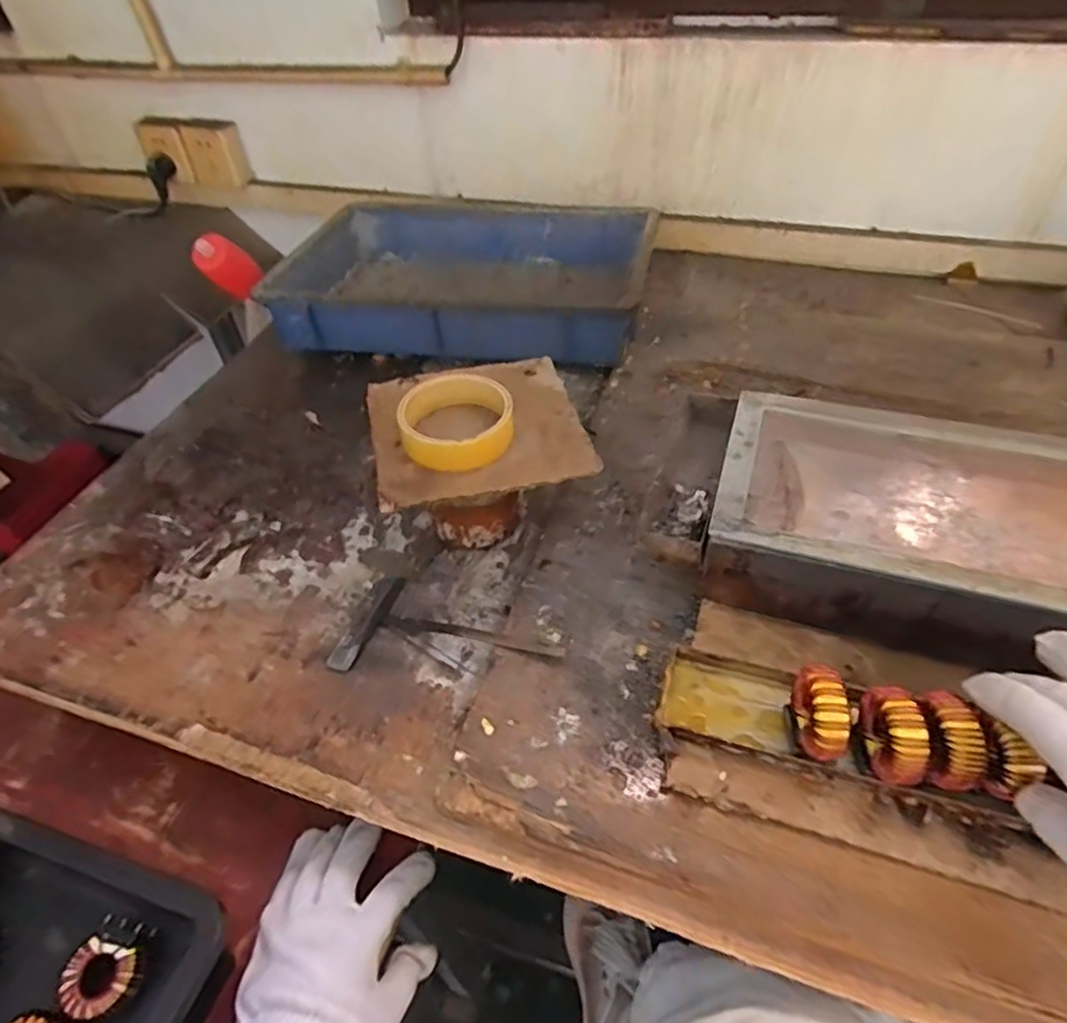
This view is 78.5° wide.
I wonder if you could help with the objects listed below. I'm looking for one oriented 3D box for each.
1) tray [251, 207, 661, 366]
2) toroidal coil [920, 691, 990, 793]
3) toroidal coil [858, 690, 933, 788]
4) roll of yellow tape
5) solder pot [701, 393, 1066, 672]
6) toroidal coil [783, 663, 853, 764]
[{"bbox_3d":[-0.075,-0.284,0.813,0.422,0.105,0.286,7,47,10],"label":"tray"},{"bbox_3d":[0.235,0.136,0.374,0.022,0.053,0.045,-2,47,2],"label":"toroidal coil"},{"bbox_3d":[0.208,0.131,0.381,0.021,0.053,0.053,-2,47,2],"label":"toroidal coil"},{"bbox_3d":[-0.058,-0.071,0.498,0.082,0.025,0.090,-2,47,2],"label":"roll of yellow tape"},{"bbox_3d":[0.299,0.018,0.460,0.333,0.083,0.178,12,49,15],"label":"solder pot"},{"bbox_3d":[0.171,0.124,0.392,0.022,0.054,0.049,-2,47,2],"label":"toroidal coil"}]

